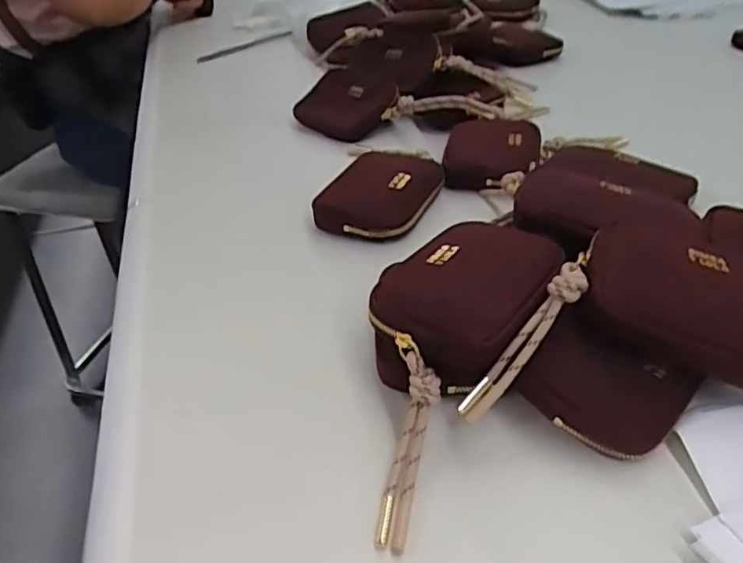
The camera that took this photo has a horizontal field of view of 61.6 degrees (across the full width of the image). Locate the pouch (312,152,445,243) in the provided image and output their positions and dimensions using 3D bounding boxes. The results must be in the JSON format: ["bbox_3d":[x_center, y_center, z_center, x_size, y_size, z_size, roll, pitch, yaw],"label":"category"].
[{"bbox_3d":[0.008,-0.075,0.515,0.081,0.031,0.104,12,40,23],"label":"pouch"}]

